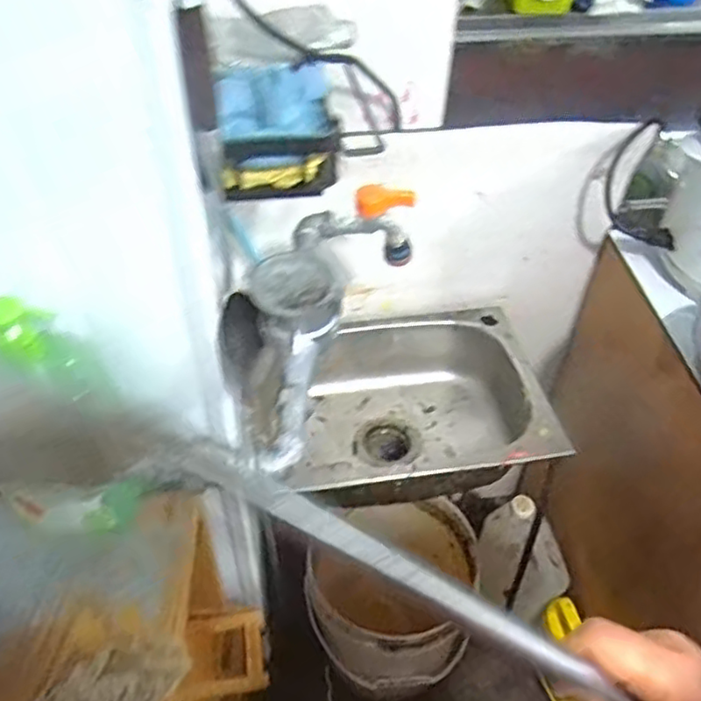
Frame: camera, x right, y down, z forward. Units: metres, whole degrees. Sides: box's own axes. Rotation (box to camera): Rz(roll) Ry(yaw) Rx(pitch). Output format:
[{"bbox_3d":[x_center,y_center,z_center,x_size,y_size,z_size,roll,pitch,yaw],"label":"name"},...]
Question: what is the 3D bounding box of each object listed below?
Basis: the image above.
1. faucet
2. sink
[{"bbox_3d":[0.007,-0.142,0.781,0.138,0.111,0.043,-11,47,-12],"label":"faucet"},{"bbox_3d":[0.112,0.105,1.092,0.398,0.180,0.356,-2,46,-3],"label":"sink"}]

